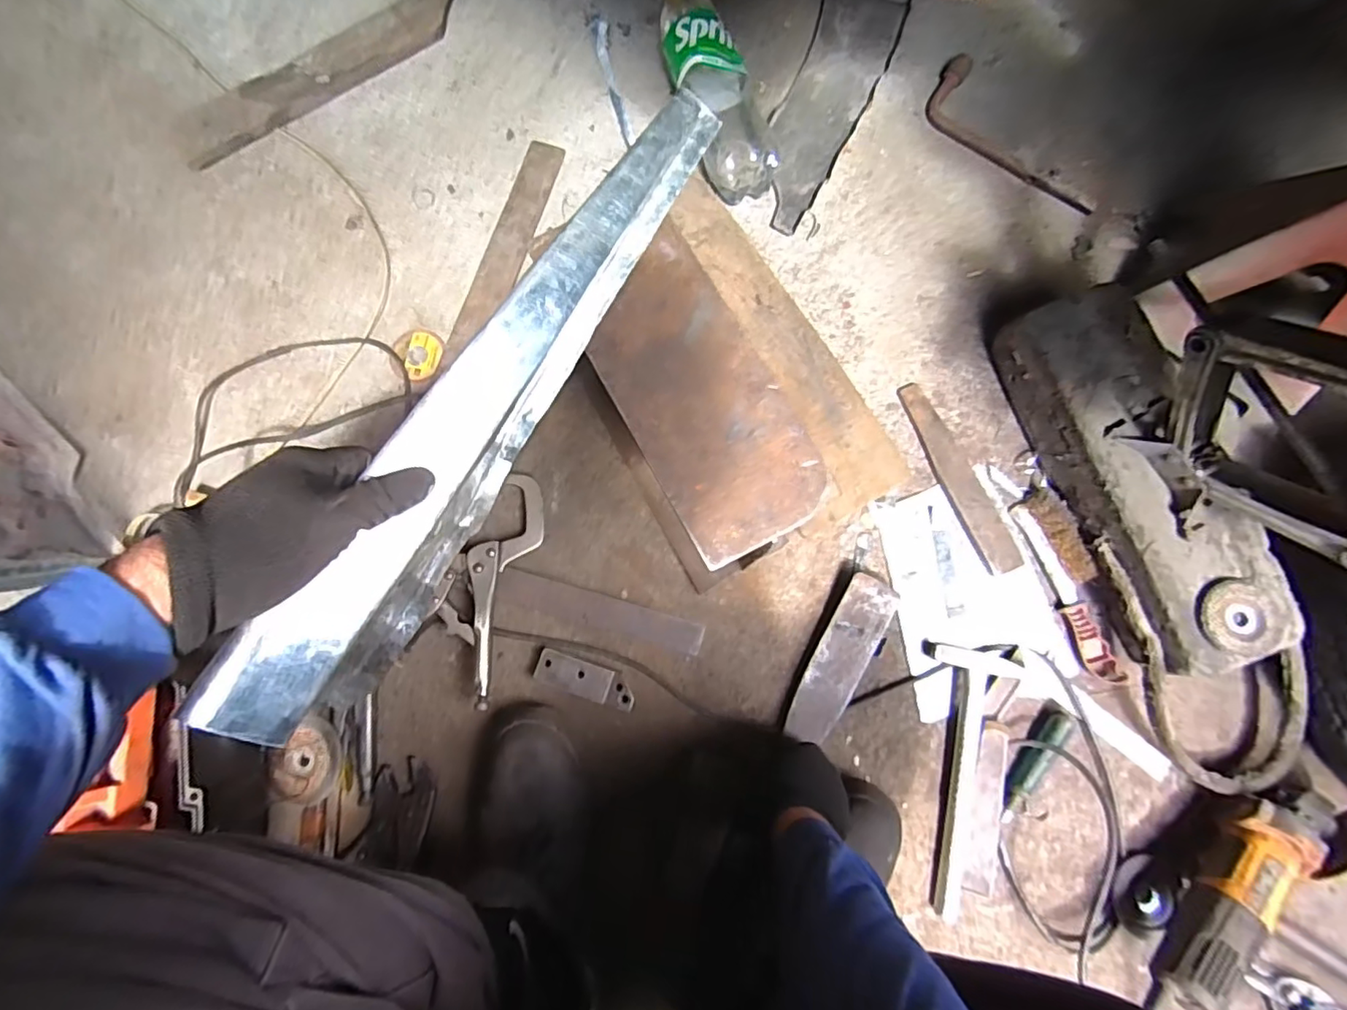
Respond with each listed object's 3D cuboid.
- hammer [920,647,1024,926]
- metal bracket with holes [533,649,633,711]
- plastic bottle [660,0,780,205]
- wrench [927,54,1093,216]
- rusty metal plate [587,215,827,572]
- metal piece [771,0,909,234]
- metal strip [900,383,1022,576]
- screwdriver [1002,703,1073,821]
[{"bbox_3d":[0.323,0.302,0.638,0.103,0.022,0.278,9,78,1],"label":"hammer"},{"bbox_3d":[-0.097,0.196,0.653,0.112,0.015,0.037,19,79,3],"label":"metal bracket with holes"},{"bbox_3d":[0.051,-0.559,0.765,0.096,0.082,0.323,-18,79,-4],"label":"plastic bottle"},{"bbox_3d":[0.460,-0.498,0.784,0.278,0.031,0.078,44,81,8],"label":"wrench"},{"bbox_3d":[0.017,-0.090,0.468,0.117,0.004,0.261,-28,80,-6],"label":"rusty metal plate"},{"bbox_3d":[0.215,-0.556,0.805,0.114,0.013,0.406,19,79,3],"label":"metal piece"},{"bbox_3d":[0.344,-0.036,0.701,0.050,0.012,0.245,-21,79,-5],"label":"metal strip"},{"bbox_3d":[0.397,0.281,0.635,0.031,0.023,0.138,29,80,5],"label":"screwdriver"}]

